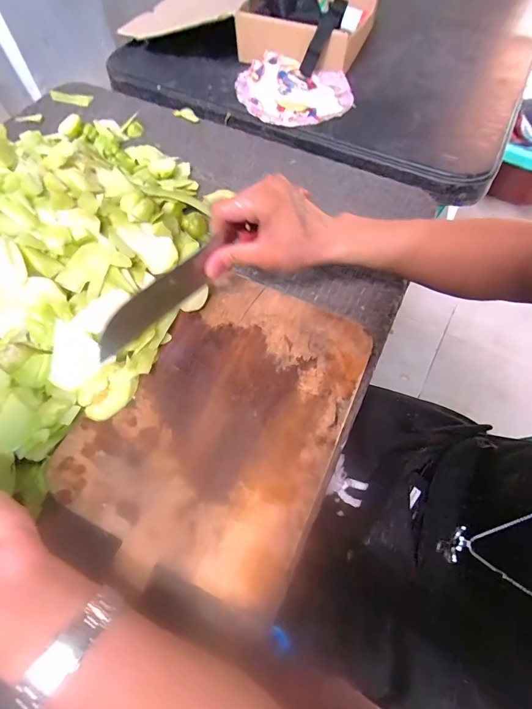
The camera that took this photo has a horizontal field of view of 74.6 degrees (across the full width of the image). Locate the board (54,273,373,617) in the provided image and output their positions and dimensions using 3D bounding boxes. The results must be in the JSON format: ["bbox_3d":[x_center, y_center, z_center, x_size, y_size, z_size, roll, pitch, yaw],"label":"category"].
[{"bbox_3d":[-0.039,0.053,0.347,0.218,0.015,0.300,23,63,14],"label":"board"}]

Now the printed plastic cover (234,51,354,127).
[{"bbox_3d":[0.041,-0.445,0.589,0.196,0.033,0.147,18,63,9],"label":"printed plastic cover"}]

